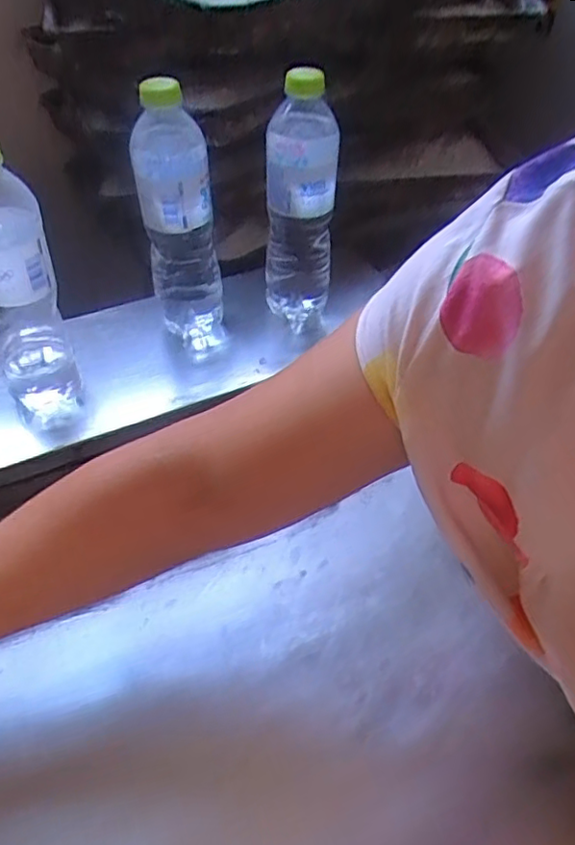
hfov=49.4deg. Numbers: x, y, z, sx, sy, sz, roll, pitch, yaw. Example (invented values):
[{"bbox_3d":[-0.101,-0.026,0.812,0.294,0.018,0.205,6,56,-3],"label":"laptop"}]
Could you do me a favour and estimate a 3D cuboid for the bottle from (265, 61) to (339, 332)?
[{"bbox_3d":[0.013,-0.203,0.603,0.069,0.234,0.059,9,34,2],"label":"bottle"}]

